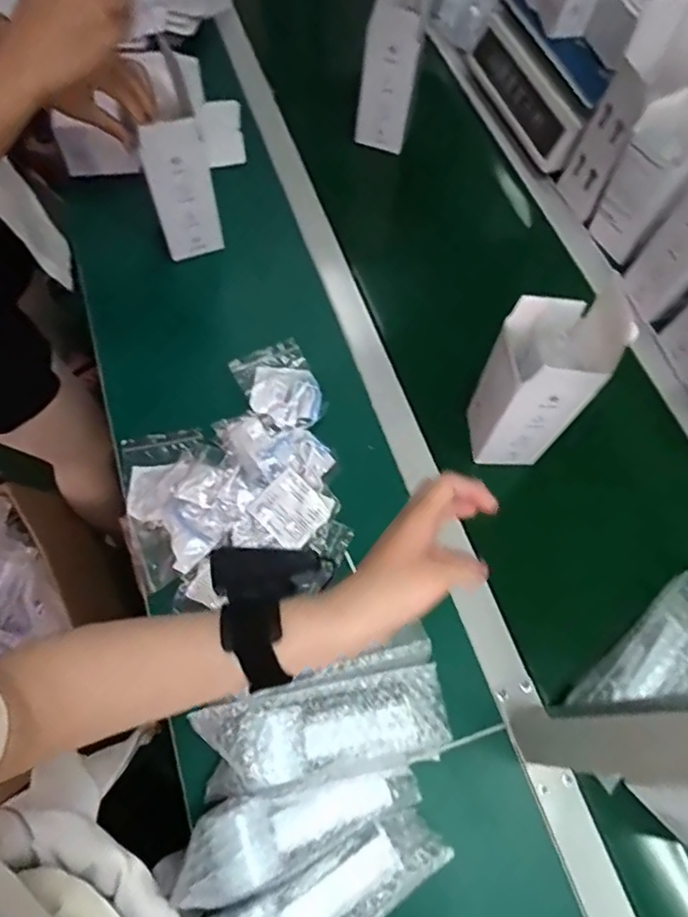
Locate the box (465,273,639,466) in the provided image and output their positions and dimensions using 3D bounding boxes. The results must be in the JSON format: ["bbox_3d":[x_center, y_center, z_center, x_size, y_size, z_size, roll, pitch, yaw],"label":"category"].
[{"bbox_3d":[0.191,-0.080,0.584,0.084,0.214,0.086,6,64,1],"label":"box"}]

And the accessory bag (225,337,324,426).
[{"bbox_3d":[-0.074,-0.085,0.702,0.086,0.019,0.120,-24,67,-13],"label":"accessory bag"}]

